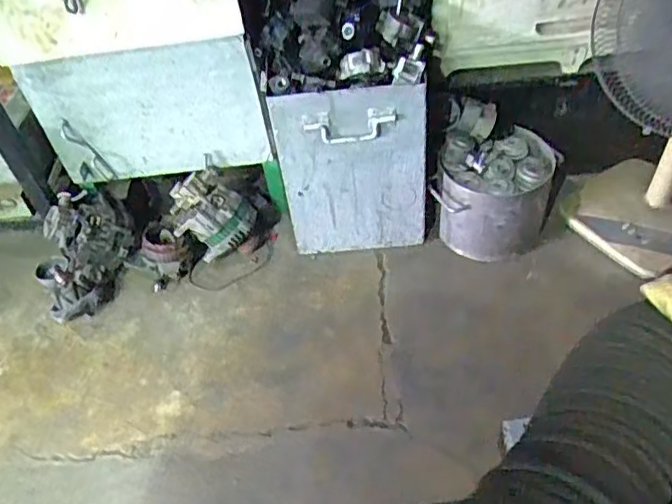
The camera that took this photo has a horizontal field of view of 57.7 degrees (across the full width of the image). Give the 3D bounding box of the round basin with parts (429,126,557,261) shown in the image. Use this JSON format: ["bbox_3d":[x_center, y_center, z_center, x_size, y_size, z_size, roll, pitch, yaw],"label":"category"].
[{"bbox_3d":[0.353,-0.129,1.376,0.238,0.249,0.224,12,51,17],"label":"round basin with parts"}]

